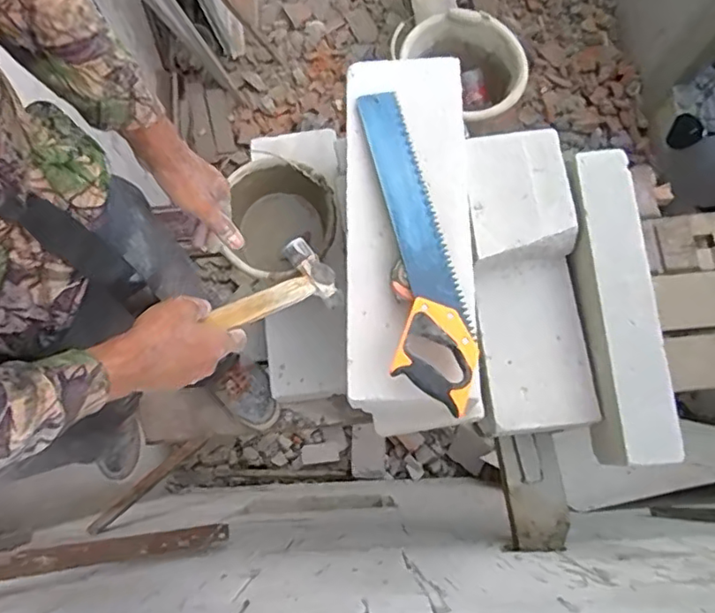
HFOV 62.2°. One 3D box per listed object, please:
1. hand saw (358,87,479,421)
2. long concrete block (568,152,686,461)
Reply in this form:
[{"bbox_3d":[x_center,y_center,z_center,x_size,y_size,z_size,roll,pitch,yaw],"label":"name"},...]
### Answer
[{"bbox_3d":[0.088,-0.114,0.916,0.116,0.023,0.542,0,64,-11],"label":"hand saw"},{"bbox_3d":[0.481,-0.003,1.103,0.117,0.095,0.575,-3,77,-1],"label":"long concrete block"}]

